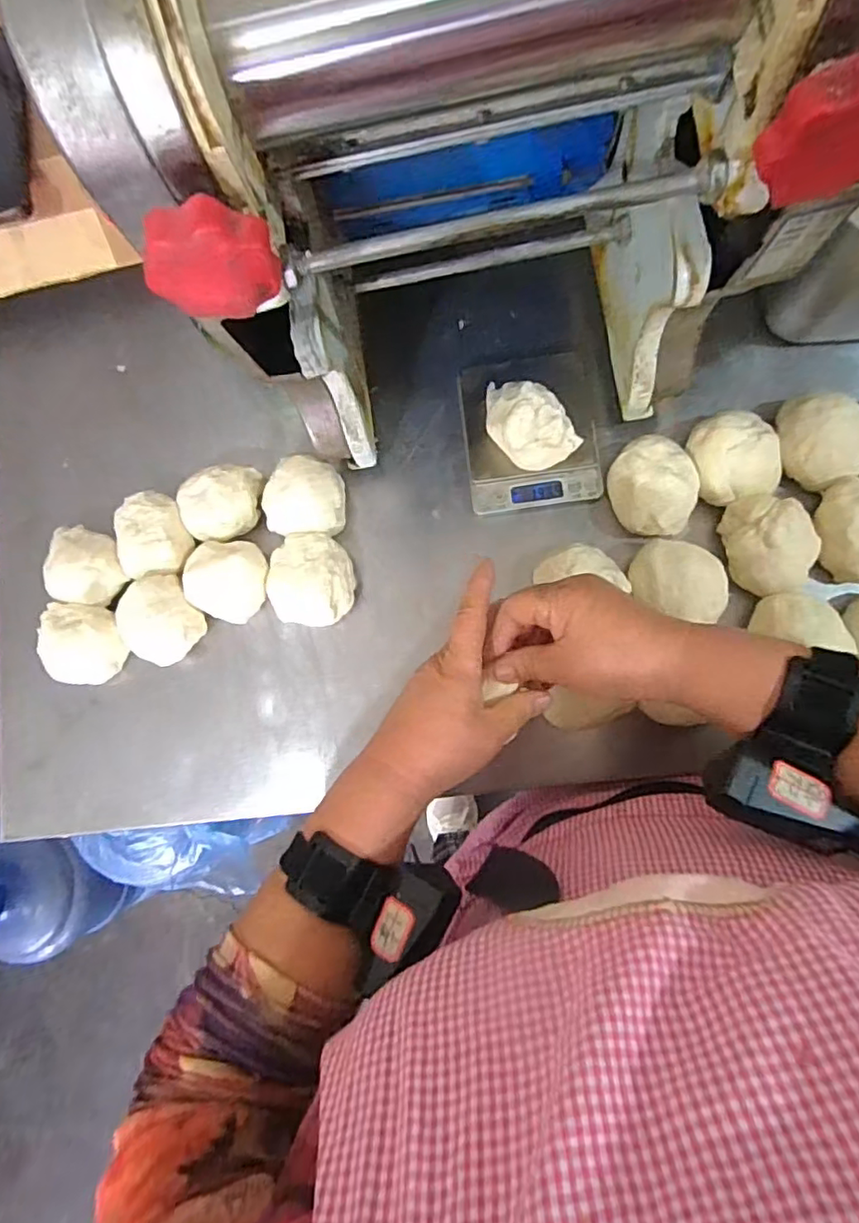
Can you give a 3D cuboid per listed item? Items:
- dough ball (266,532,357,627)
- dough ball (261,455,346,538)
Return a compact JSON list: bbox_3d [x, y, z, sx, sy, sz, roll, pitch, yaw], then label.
[{"bbox_3d":[-0.097,-0.026,0.496,0.070,0.034,0.072,-1,83,6],"label":"dough ball"},{"bbox_3d":[-0.104,-0.093,0.502,0.065,0.040,0.060,-1,83,6],"label":"dough ball"}]

